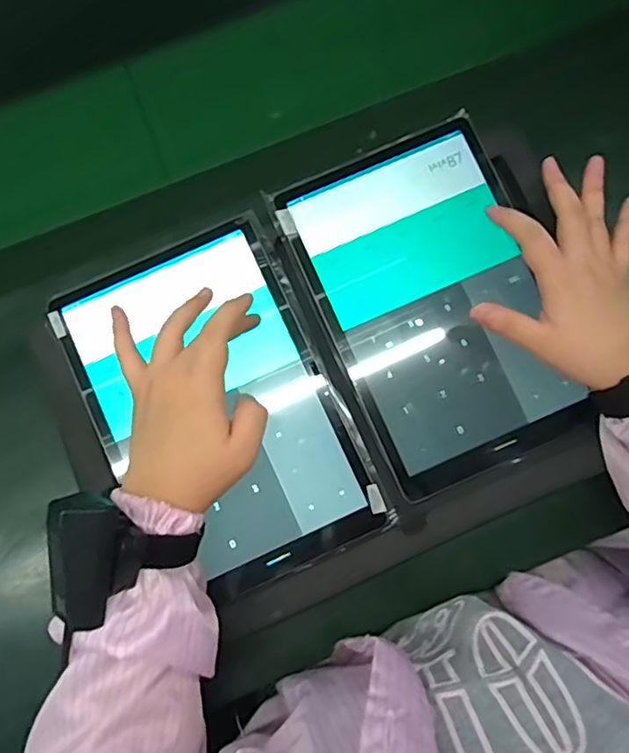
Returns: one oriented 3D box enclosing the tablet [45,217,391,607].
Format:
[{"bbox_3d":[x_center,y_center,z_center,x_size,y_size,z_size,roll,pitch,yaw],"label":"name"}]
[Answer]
[{"bbox_3d":[-0.071,0.025,0.448,0.170,0.012,0.253,-25,83,-3],"label":"tablet"}]

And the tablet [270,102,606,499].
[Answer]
[{"bbox_3d":[0.092,-0.055,0.457,0.162,0.015,0.254,-24,83,-2],"label":"tablet"}]

